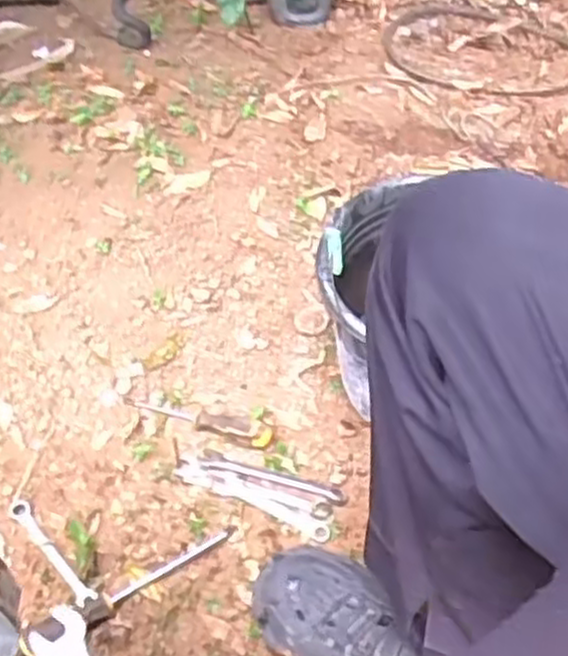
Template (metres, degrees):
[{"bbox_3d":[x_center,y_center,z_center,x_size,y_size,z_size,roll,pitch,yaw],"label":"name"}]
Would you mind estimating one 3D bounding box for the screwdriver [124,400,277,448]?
[{"bbox_3d":[-0.102,0.105,0.956,0.186,0.028,0.033,19,53,11],"label":"screwdriver"}]

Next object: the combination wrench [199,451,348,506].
[{"bbox_3d":[-0.013,0.172,0.911,0.174,0.005,0.024,15,52,8],"label":"combination wrench"}]

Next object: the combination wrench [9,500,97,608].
[{"bbox_3d":[-0.251,0.239,0.849,0.021,0.014,0.154,-34,61,-27],"label":"combination wrench"}]

